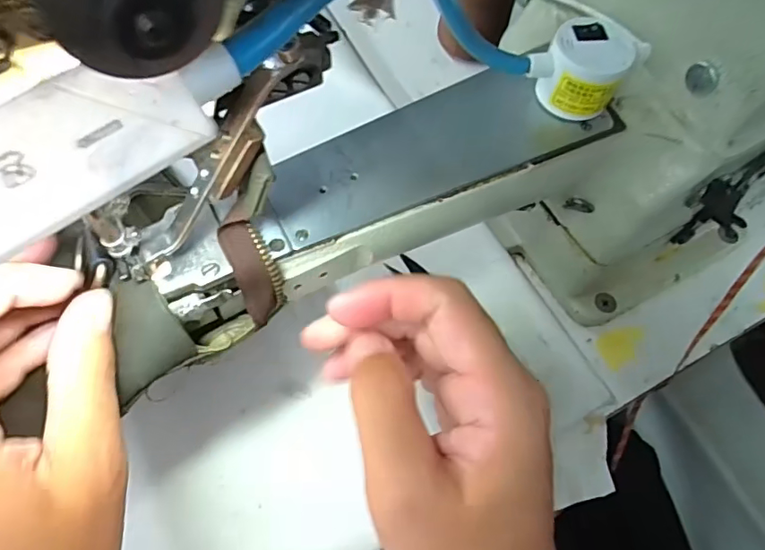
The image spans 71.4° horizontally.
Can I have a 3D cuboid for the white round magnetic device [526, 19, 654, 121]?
[{"bbox_3d":[0.092,-0.093,0.249,0.038,0.032,0.038,1,63,-1],"label":"white round magnetic device"}]

